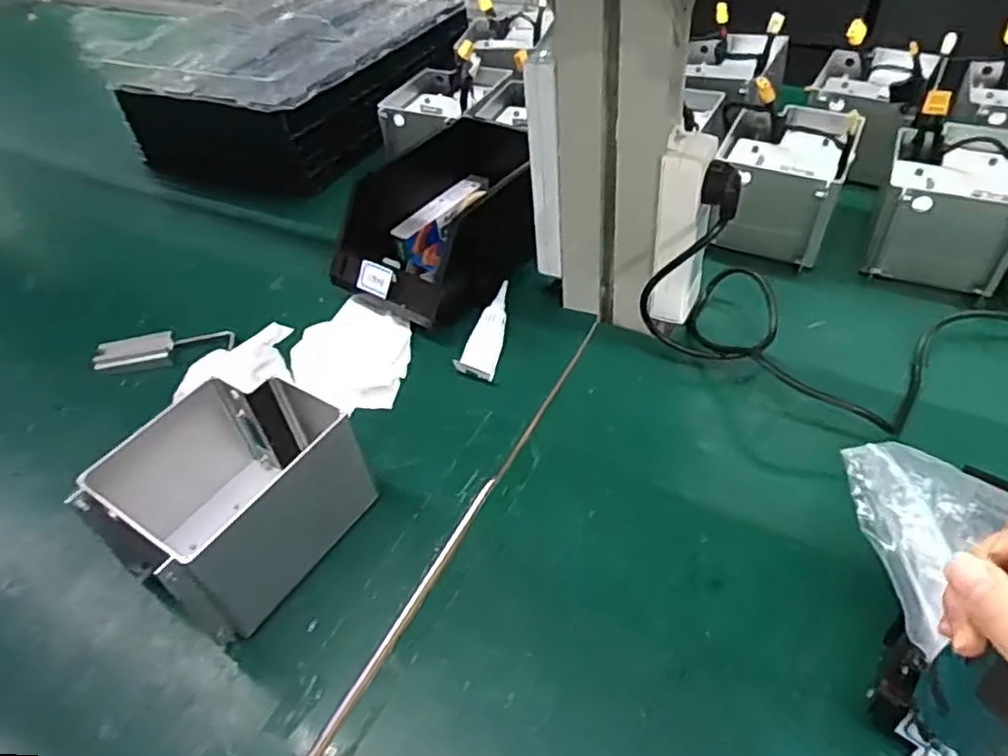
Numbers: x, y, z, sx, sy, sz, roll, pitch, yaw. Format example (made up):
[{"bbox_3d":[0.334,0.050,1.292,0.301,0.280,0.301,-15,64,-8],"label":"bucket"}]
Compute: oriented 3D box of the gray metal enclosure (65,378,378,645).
[{"bbox_3d":[-0.203,0.090,0.517,0.134,0.106,0.152,25,52,28],"label":"gray metal enclosure"}]

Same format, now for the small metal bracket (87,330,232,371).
[{"bbox_3d":[-0.351,-0.033,0.709,0.137,0.027,0.028,-9,44,-3],"label":"small metal bracket"}]

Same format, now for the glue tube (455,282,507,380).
[{"bbox_3d":[-0.017,-0.050,0.697,0.036,0.014,0.127,5,45,11],"label":"glue tube"}]

